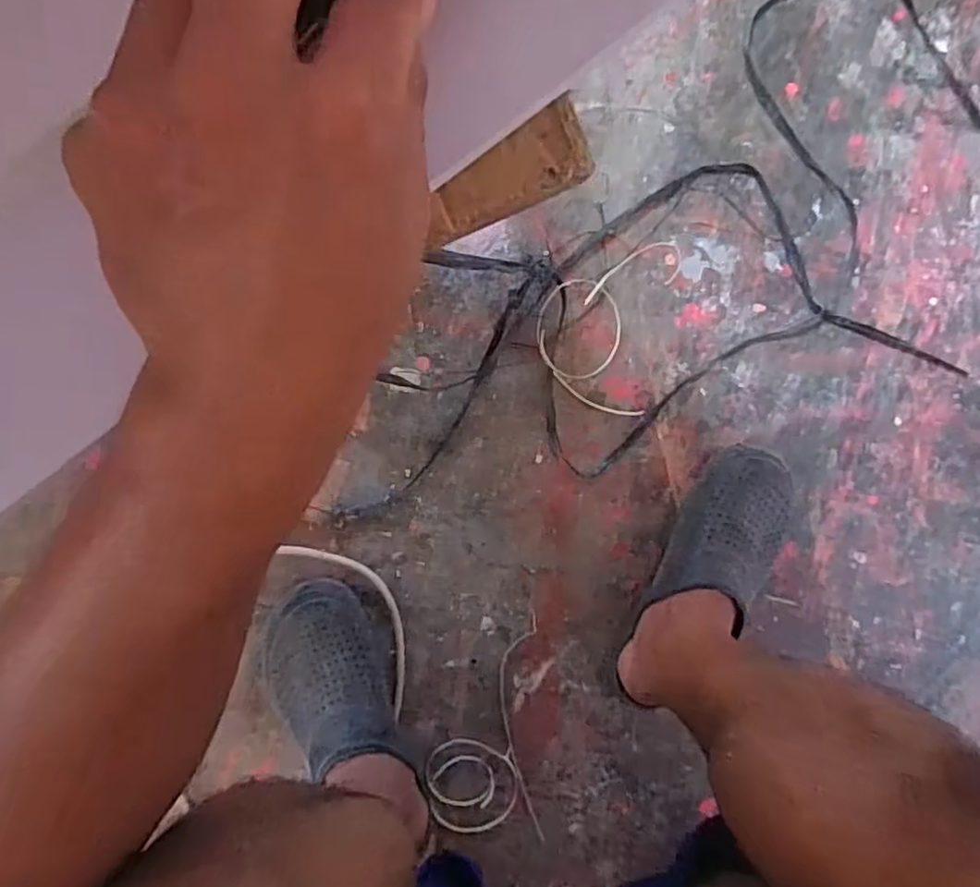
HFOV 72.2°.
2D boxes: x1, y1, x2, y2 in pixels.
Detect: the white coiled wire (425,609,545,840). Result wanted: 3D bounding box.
[{"bbox_3d":[-0.006,0.287,0.662,0.114,0.014,0.227,-3,95,-6],"label":"white coiled wire"}]

